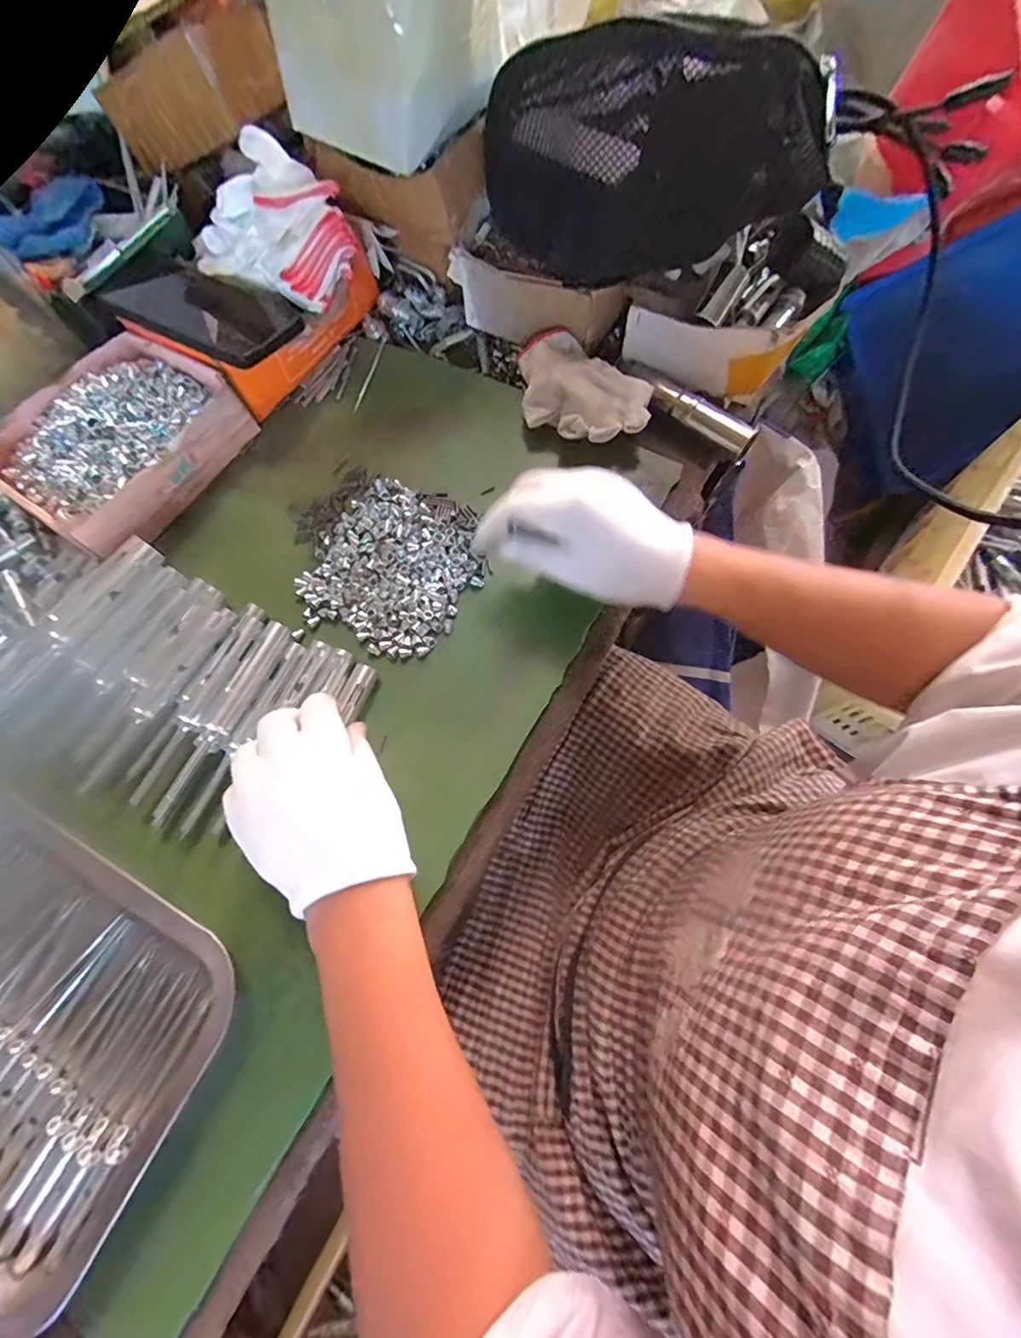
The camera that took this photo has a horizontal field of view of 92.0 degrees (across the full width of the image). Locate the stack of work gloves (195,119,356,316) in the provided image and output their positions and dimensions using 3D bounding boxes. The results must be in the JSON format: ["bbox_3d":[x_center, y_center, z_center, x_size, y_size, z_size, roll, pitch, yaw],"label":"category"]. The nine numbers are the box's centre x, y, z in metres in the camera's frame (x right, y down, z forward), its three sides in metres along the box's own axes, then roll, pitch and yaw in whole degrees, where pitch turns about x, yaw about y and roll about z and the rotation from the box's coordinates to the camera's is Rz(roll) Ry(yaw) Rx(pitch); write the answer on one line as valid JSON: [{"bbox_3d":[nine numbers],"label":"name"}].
[{"bbox_3d":[-0.210,-0.379,0.421,0.154,0.063,0.099,42,77,16],"label":"stack of work gloves"}]

